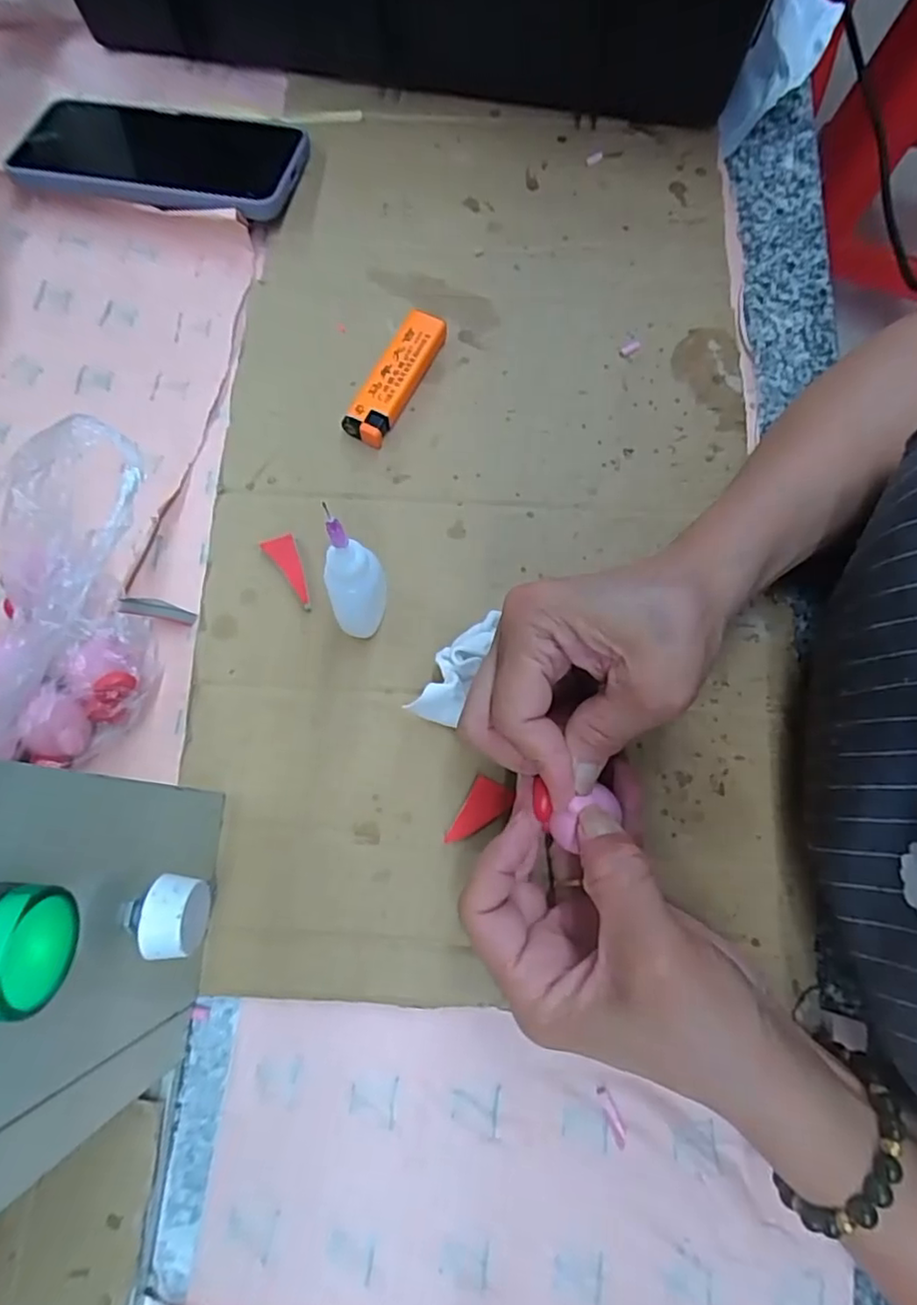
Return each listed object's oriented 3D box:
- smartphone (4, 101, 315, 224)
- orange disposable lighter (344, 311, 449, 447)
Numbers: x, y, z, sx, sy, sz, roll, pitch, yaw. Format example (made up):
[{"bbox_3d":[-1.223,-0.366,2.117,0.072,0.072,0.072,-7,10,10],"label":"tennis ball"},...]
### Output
[{"bbox_3d":[-0.173,-0.287,0.366,0.158,0.017,0.077,13,66,5],"label":"smartphone"},{"bbox_3d":[-0.034,-0.147,0.337,0.025,0.016,0.078,26,76,6],"label":"orange disposable lighter"}]

